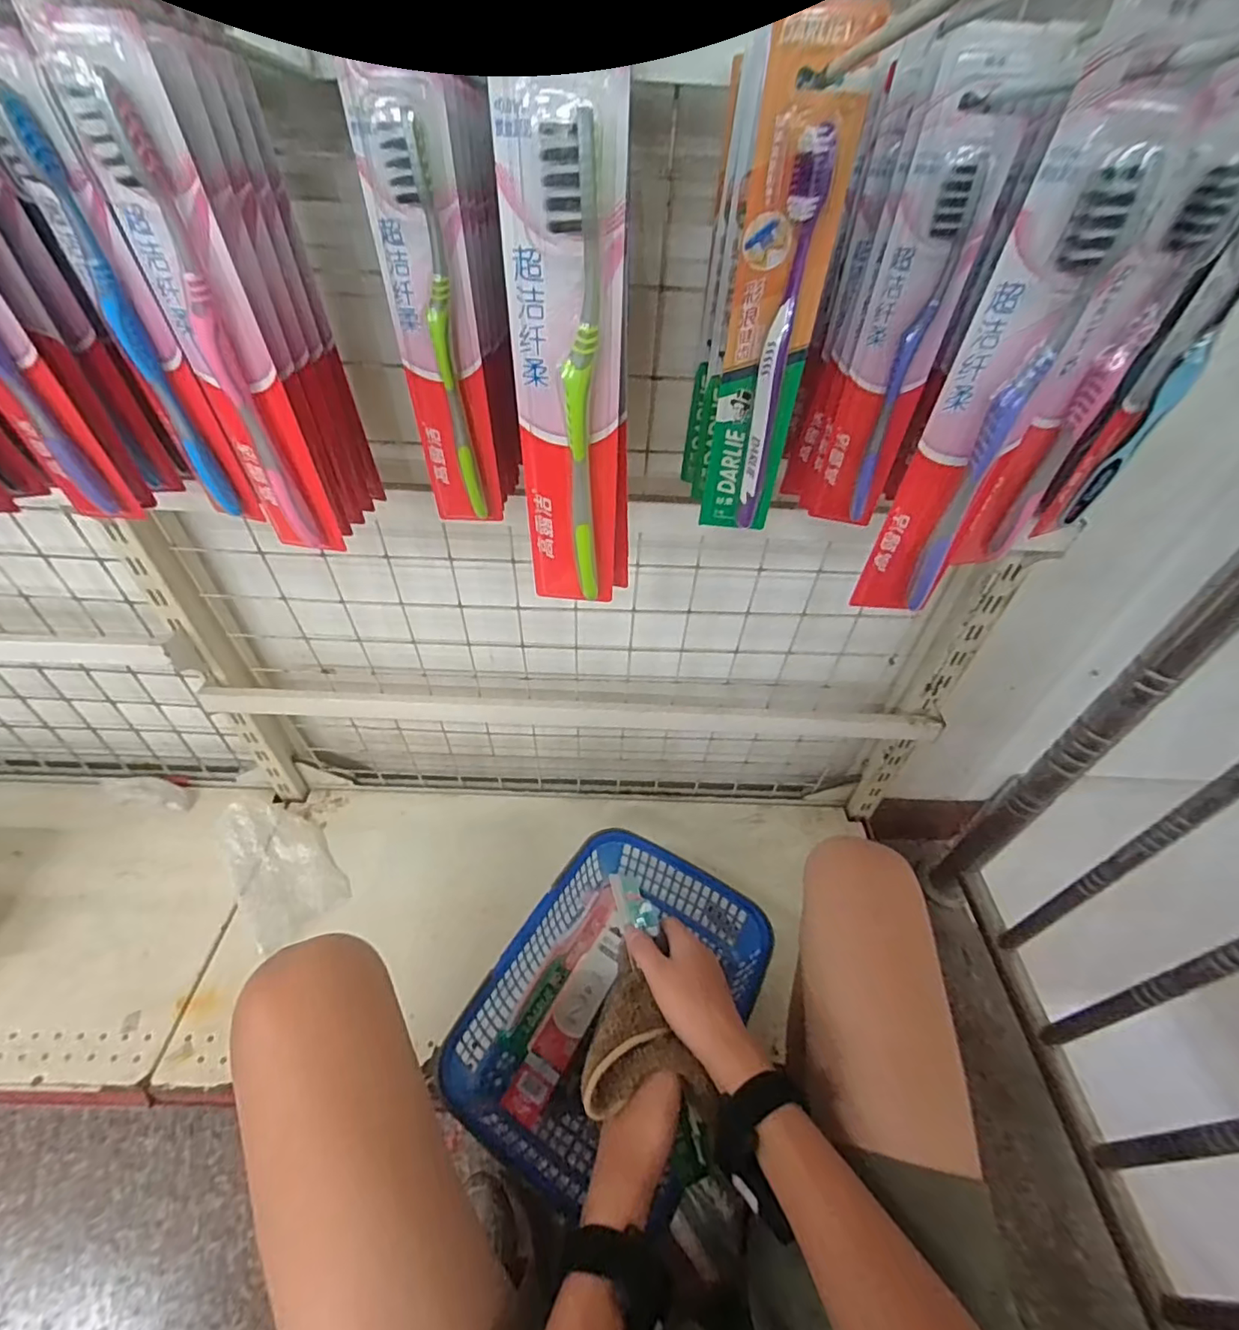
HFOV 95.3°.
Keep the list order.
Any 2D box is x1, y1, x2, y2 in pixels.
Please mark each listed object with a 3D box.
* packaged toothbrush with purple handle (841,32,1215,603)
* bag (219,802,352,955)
[{"bbox_3d":[0.146,-0.103,0.233,0.044,0.195,0.018,22,47,18],"label":"packaged toothbrush with purple handle"},{"bbox_3d":[-0.473,0.271,0.786,0.117,0.030,0.219,-29,53,-29],"label":"bag"}]

